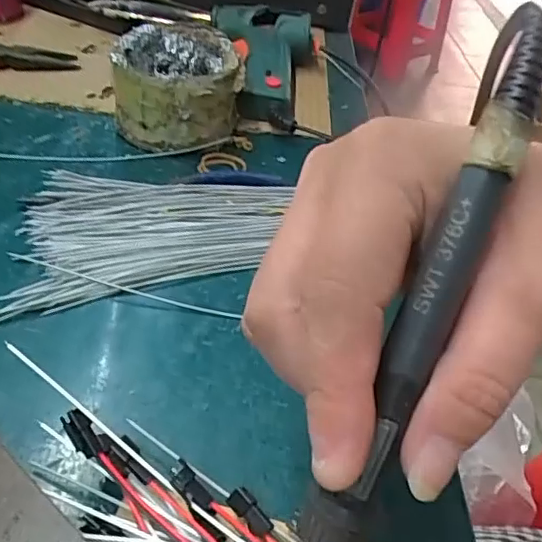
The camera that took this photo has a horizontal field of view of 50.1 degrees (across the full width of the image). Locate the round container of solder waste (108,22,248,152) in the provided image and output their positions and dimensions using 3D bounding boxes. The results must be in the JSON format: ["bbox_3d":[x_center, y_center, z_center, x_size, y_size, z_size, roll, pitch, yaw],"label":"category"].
[{"bbox_3d":[-0.064,-0.128,0.407,0.085,0.060,0.085,0,45,-10],"label":"round container of solder waste"}]

